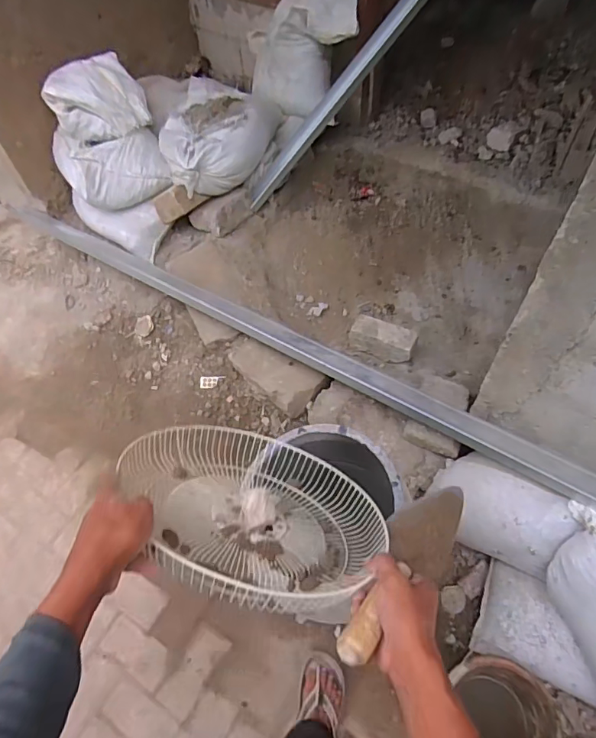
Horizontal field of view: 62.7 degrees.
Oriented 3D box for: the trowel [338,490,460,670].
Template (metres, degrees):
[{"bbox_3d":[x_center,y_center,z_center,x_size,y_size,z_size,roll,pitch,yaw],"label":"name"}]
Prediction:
[{"bbox_3d":[0.133,0.235,0.594,0.084,0.052,0.308,33,31,23],"label":"trowel"}]

